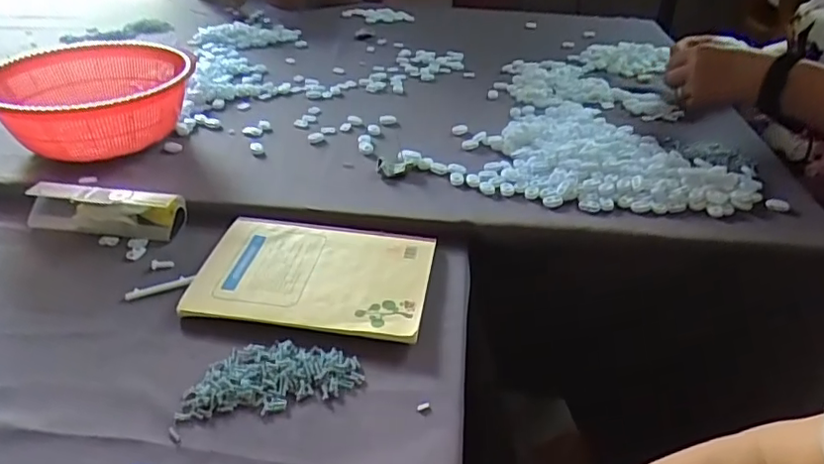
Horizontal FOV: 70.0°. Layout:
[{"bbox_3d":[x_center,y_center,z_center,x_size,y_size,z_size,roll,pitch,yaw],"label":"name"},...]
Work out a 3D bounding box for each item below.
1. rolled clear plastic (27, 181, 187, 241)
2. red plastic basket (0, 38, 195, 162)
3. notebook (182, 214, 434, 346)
[{"bbox_3d":[-0.313,-0.024,0.603,0.149,0.037,0.036,5,36,5],"label":"rolled clear plastic"},{"bbox_3d":[-0.383,-0.151,0.712,0.218,0.097,0.219,-8,37,-13],"label":"red plastic basket"},{"bbox_3d":[-0.086,0.035,0.543,0.200,0.015,0.145,5,36,6],"label":"notebook"}]

